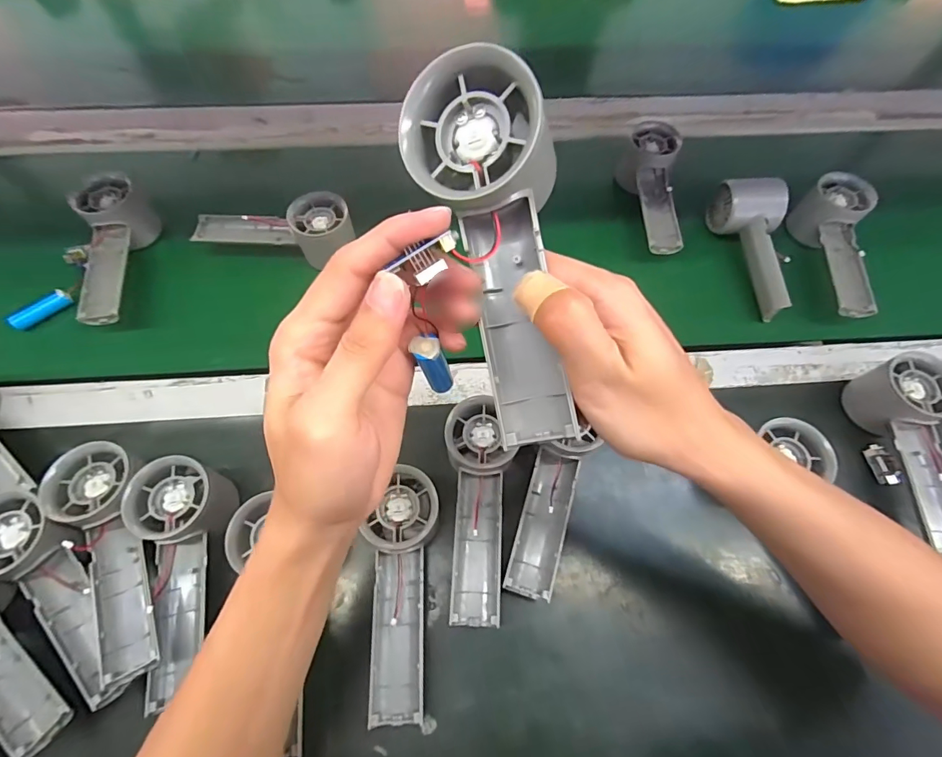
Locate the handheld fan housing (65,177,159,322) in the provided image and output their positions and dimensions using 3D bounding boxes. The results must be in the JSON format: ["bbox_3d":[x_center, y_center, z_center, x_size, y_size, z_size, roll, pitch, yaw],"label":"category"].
[{"bbox_3d":[-0.356,-0.120,0.439,0.054,0.051,0.152,-5,65,-4],"label":"handheld fan housing"}]

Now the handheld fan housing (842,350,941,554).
[{"bbox_3d":[0.371,0.062,0.374,0.059,0.060,0.159,-6,77,-4],"label":"handheld fan housing"}]

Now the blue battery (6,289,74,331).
[{"bbox_3d":[-0.416,-0.066,0.434,0.016,0.018,0.052,41,70,16],"label":"blue battery"}]

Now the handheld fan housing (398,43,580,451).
[{"bbox_3d":[0.018,-0.052,0.197,0.067,0.036,0.160,-14,100,-8],"label":"handheld fan housing"}]

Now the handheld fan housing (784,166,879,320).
[{"bbox_3d":[0.376,-0.134,0.459,0.052,0.054,0.153,11,65,4],"label":"handheld fan housing"}]

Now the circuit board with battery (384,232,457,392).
[{"bbox_3d":[-0.020,-0.023,0.216,0.021,0.106,0.025,11,64,3],"label":"circuit board with battery"}]

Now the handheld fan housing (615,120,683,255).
[{"bbox_3d":[0.197,-0.207,0.487,0.051,0.049,0.158,6,64,1],"label":"handheld fan housing"}]

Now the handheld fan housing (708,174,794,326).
[{"bbox_3d":[0.299,-0.135,0.466,0.050,0.055,0.146,-8,78,-5],"label":"handheld fan housing"}]

